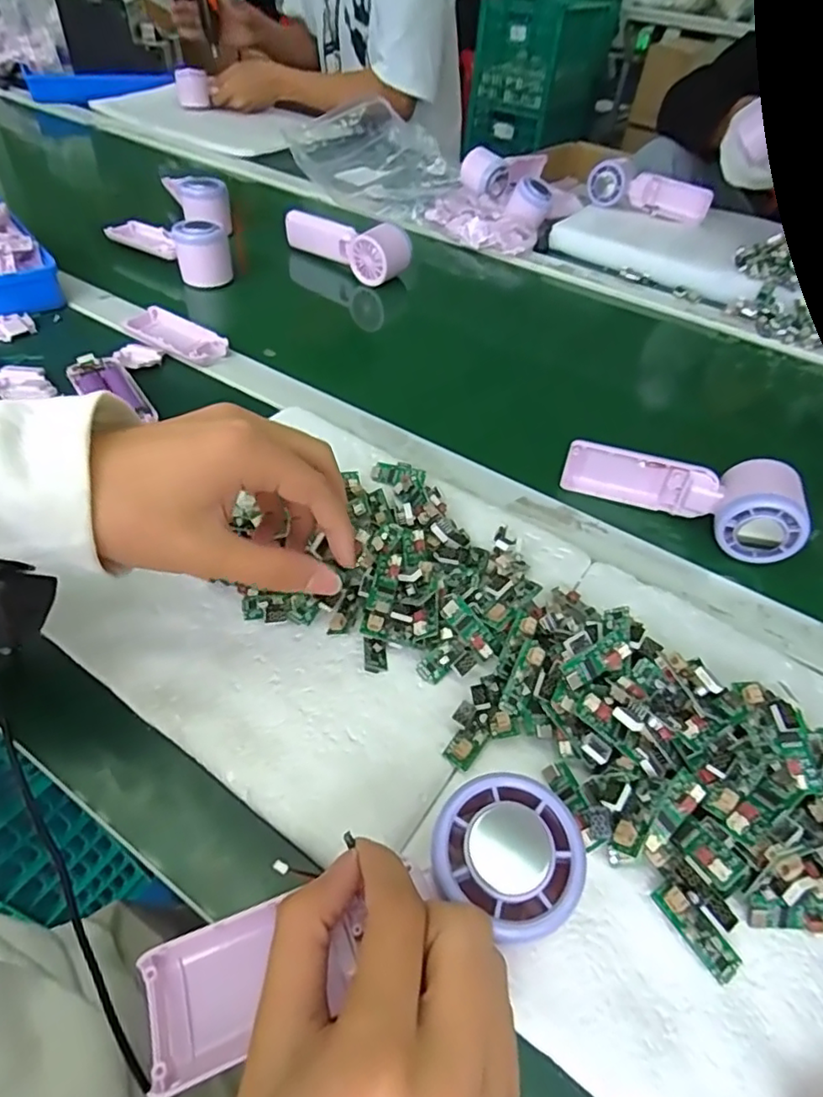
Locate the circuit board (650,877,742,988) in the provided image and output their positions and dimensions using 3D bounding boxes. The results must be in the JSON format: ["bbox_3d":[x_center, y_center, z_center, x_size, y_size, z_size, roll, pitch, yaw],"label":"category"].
[{"bbox_3d":[0.120,0.160,0.247,0.013,0.006,0.039,-37,68,-5],"label":"circuit board"}]

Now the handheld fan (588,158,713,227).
[{"bbox_3d":[0.332,-0.500,0.829,0.168,0.048,0.047,21,49,14],"label":"handheld fan"}]

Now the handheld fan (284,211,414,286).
[{"bbox_3d":[-0.080,-0.363,0.702,0.168,0.058,0.038,31,52,22],"label":"handheld fan"}]

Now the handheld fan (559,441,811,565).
[{"bbox_3d":[0.193,-0.039,0.426,0.157,0.051,0.058,12,48,5],"label":"handheld fan"}]

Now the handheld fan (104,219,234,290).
[{"bbox_3d":[-0.275,-0.347,0.669,0.172,0.060,0.043,32,53,22],"label":"handheld fan"}]

